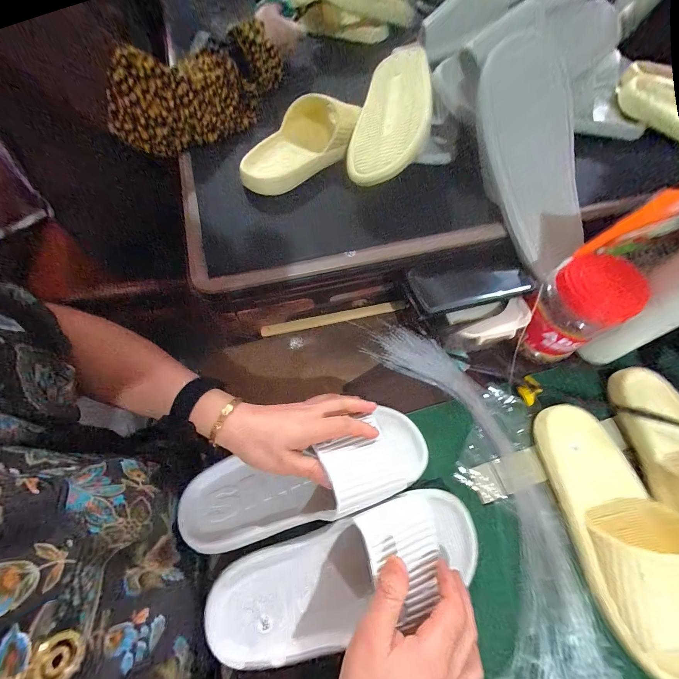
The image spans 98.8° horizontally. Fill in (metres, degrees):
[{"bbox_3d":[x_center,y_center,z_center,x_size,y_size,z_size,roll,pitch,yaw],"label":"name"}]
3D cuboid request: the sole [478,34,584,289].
[{"bbox_3d":[0.247,-0.222,0.375,0.107,0.040,0.274,-29,107,-14],"label":"sole"}]

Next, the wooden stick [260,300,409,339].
[{"bbox_3d":[-0.006,-0.033,0.441,0.221,0.006,0.016,-12,96,-11],"label":"wooden stick"}]

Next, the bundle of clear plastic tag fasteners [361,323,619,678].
[{"bbox_3d":[0.159,0.167,0.338,0.140,0.017,0.432,-12,67,-9],"label":"bundle of clear plastic tag fasteners"}]

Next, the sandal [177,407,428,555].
[{"bbox_3d":[-0.031,0.144,0.308,0.264,0.061,0.085,-15,62,-6],"label":"sandal"}]

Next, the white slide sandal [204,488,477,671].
[{"bbox_3d":[0.009,0.222,0.269,0.256,0.057,0.098,-19,63,-7],"label":"white slide sandal"}]

